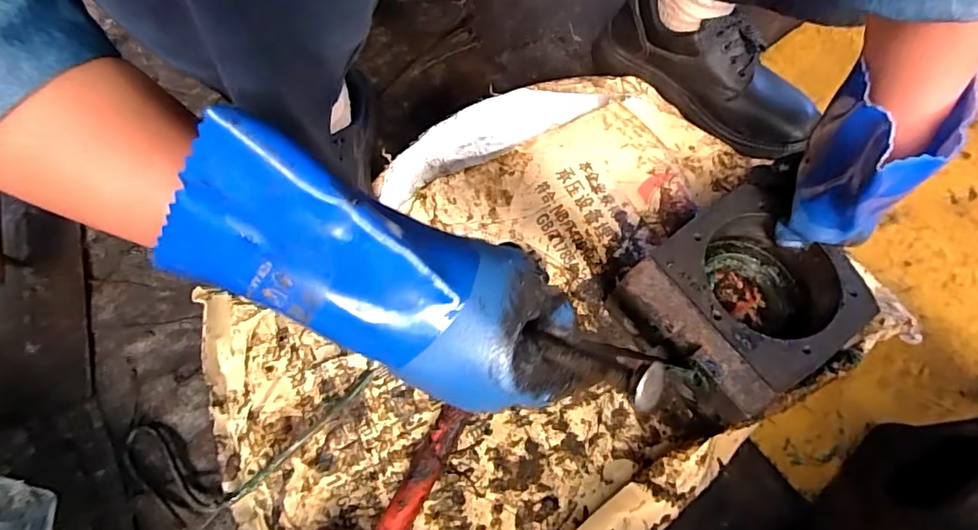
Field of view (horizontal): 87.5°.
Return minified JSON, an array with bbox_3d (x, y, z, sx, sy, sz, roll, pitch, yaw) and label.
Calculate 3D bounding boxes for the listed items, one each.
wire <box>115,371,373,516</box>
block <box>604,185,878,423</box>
[{"bbox_3d":[-0.210,0.161,0.447,0.215,0.012,0.082,-11,68,-6],"label":"wire"},{"bbox_3d":[0.222,0.033,0.465,0.174,0.084,0.149,-34,72,-14],"label":"block"}]

